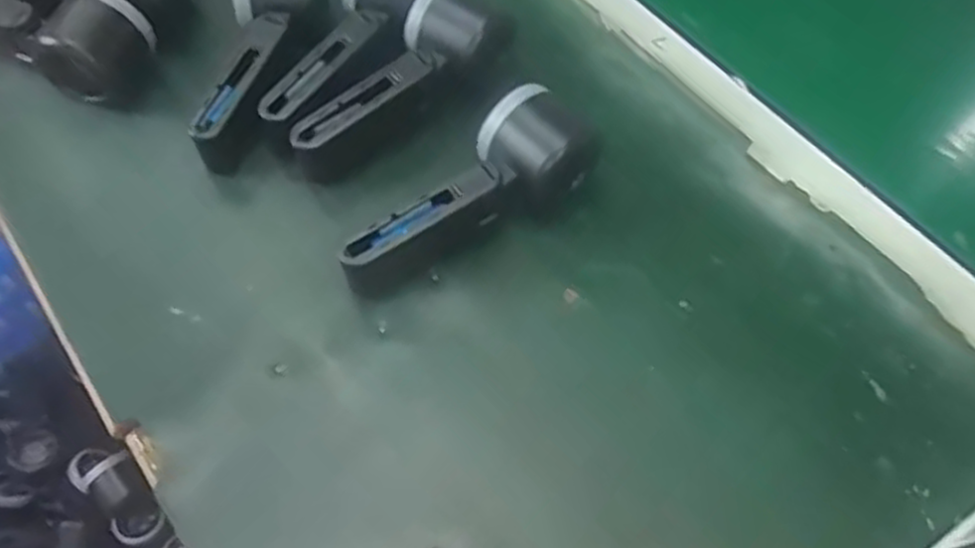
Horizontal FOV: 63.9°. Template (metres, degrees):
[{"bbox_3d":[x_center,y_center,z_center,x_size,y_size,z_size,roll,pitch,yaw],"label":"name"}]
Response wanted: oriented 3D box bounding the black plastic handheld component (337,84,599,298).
[{"bbox_3d":[-0.013,-0.049,0.454,0.166,0.048,0.054,-29,68,-15],"label":"black plastic handheld component"}]

